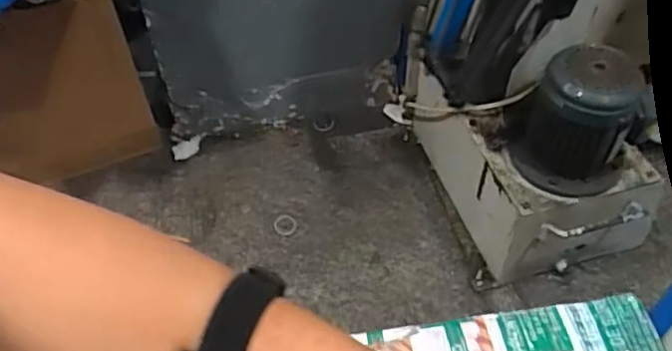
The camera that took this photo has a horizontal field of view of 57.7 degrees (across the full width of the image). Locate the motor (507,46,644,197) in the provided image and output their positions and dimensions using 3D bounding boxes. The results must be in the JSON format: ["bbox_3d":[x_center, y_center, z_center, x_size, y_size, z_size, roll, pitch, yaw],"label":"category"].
[{"bbox_3d":[0.444,-0.098,1.127,0.213,0.227,0.181,19,51,17],"label":"motor"}]

